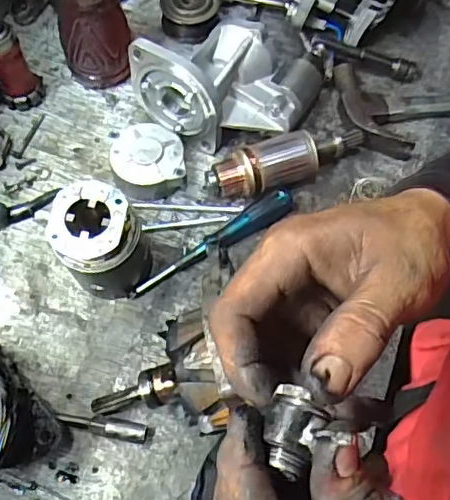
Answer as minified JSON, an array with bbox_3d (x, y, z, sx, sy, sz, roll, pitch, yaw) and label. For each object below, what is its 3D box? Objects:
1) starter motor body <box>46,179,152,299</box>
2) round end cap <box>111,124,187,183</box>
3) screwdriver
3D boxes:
[{"bbox_3d":[-0.115,-0.010,0.527,0.083,0.119,0.087,-17,65,-10],"label":"starter motor body"},{"bbox_3d":[-0.084,-0.100,0.614,0.075,0.038,0.073,1,63,-2],"label":"round end cap"},{"bbox_3d":[-0.011,-0.010,0.582,0.197,0.030,0.023,-29,67,-15],"label":"screwdriver"}]

